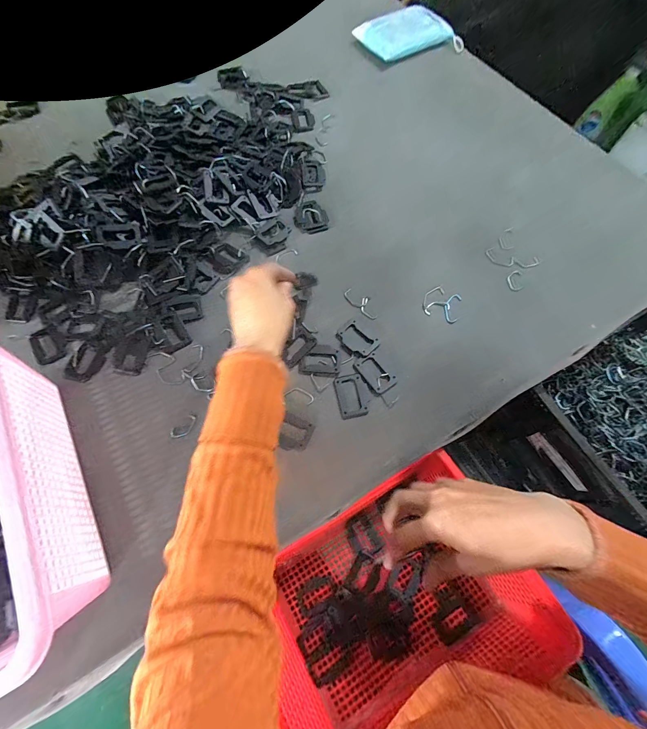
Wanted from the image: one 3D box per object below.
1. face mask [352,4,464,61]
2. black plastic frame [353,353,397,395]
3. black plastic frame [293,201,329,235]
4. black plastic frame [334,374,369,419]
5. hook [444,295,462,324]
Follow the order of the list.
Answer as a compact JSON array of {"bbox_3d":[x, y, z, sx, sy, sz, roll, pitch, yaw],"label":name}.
[{"bbox_3d":[0.167,-0.655,0.616,0.181,0.025,0.116,-22,70,-7],"label":"face mask"},{"bbox_3d":[0.064,0.011,0.389,0.035,0.004,0.050,-34,72,-11],"label":"black plastic frame"},{"bbox_3d":[-0.020,-0.225,0.466,0.049,0.016,0.055,-18,70,-6],"label":"black plastic frame"},{"bbox_3d":[0.034,0.038,0.380,0.034,0.004,0.052,-11,69,-4],"label":"black plastic frame"},{"bbox_3d":[0.170,-0.074,0.416,0.019,0.006,0.043,17,71,4],"label":"hook"}]

